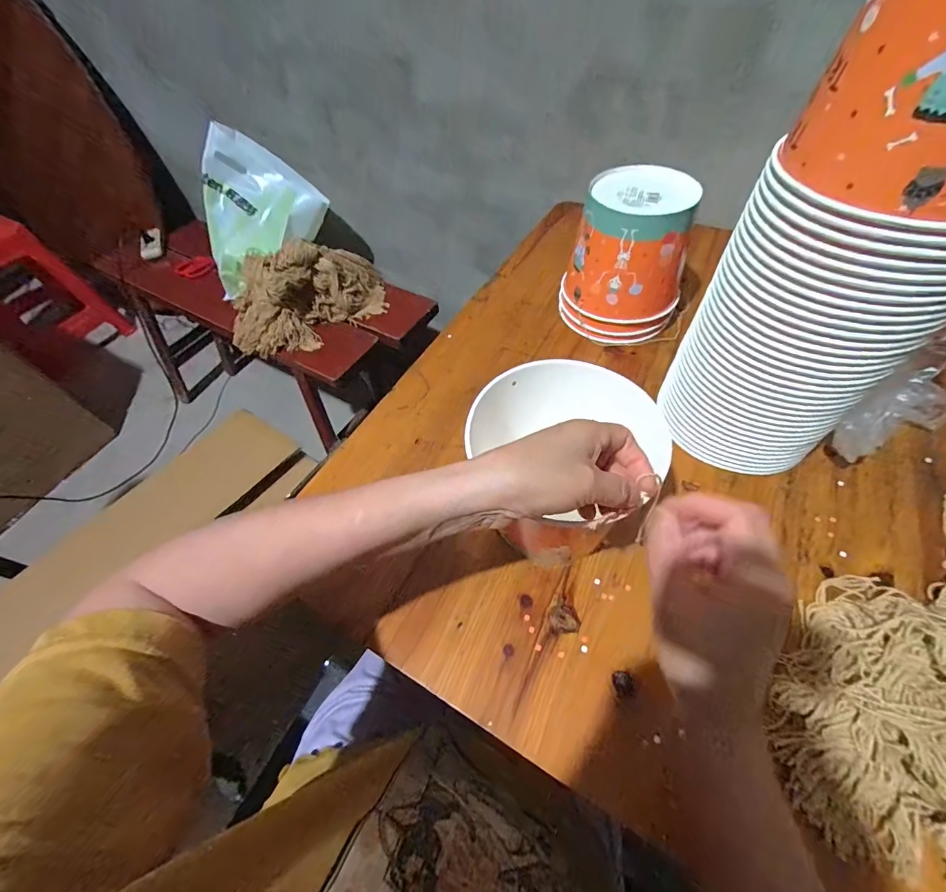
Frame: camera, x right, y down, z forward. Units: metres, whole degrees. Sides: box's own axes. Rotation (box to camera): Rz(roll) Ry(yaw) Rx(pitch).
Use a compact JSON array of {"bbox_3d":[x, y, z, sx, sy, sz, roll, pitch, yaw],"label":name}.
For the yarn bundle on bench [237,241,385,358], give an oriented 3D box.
[{"bbox_3d":[-0.382,-0.347,0.920,0.374,0.172,0.143,-28,58,-15],"label":"yarn bundle on bench"}]

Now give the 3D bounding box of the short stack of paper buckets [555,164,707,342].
[{"bbox_3d":[0.207,-0.244,0.540,0.129,0.179,0.139,-28,58,-15],"label":"short stack of paper buckets"}]

